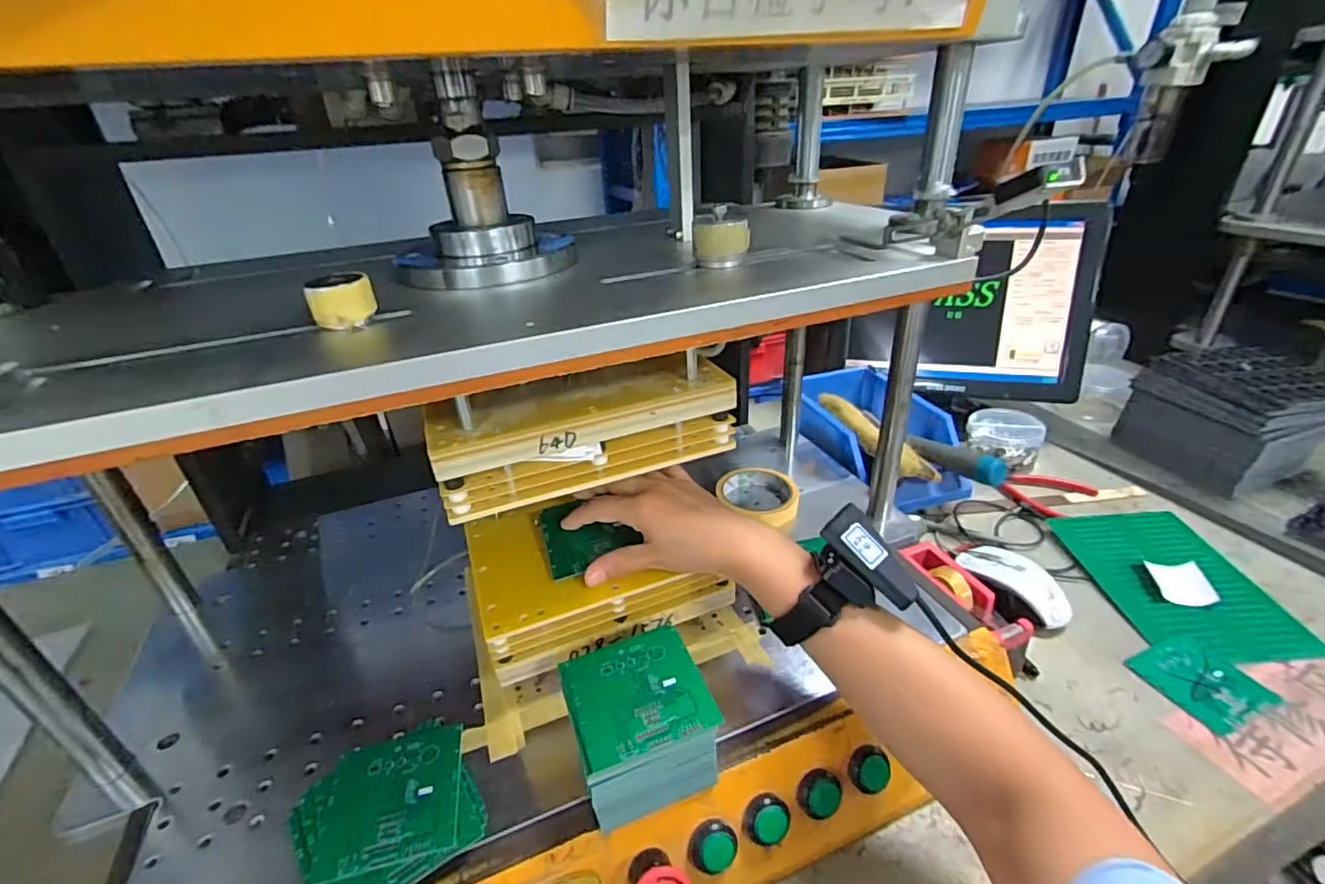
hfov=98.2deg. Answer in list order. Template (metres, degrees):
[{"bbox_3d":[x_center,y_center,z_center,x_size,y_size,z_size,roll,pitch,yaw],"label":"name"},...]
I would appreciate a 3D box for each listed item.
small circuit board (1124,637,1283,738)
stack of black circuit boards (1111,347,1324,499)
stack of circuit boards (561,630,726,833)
[{"bbox_3d":[0.495,0.219,0.527,0.079,0.007,0.084,-19,35,-13],"label":"small circuit board"},{"bbox_3d":[0.787,-0.041,0.801,0.166,0.131,0.184,-14,33,-17],"label":"stack of black circuit boards"},{"bbox_3d":[-0.015,0.190,0.391,0.087,0.068,0.087,-13,33,-16],"label":"stack of circuit boards"}]

